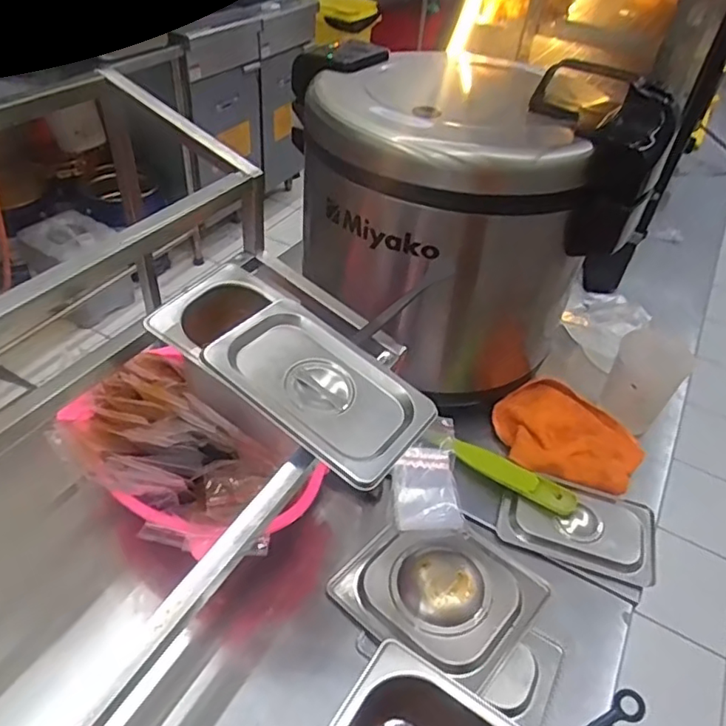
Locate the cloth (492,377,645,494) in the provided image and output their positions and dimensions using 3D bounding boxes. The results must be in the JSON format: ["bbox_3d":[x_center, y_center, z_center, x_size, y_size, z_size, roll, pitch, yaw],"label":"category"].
[{"bbox_3d":[0.254,0.092,0.742,0.178,0.040,0.147,36,49,27],"label":"cloth"}]

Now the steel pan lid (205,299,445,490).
[{"bbox_3d":[-0.033,0.018,0.466,0.170,0.013,0.108,38,49,16],"label":"steel pan lid"}]

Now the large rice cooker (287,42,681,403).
[{"bbox_3d":[0.139,-0.220,0.794,0.420,0.382,0.436,4,43,-4],"label":"large rice cooker"}]

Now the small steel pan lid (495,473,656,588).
[{"bbox_3d":[0.246,0.179,0.660,0.170,0.022,0.099,17,43,10],"label":"small steel pan lid"}]

